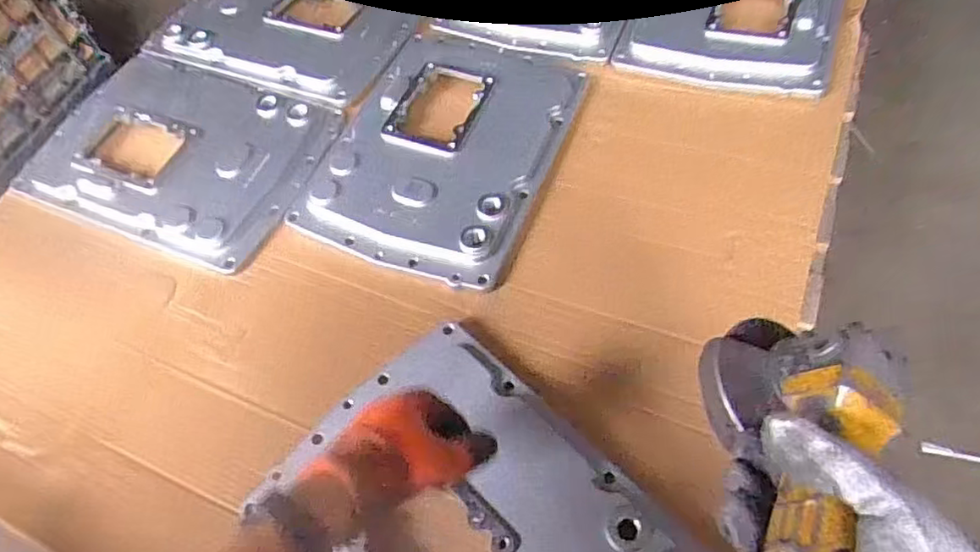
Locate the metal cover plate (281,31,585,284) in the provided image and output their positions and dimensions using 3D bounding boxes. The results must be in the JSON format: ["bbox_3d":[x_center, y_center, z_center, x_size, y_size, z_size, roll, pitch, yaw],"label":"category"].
[{"bbox_3d":[-0.059,-0.172,0.823,0.282,0.043,0.375,16,59,16],"label":"metal cover plate"}]

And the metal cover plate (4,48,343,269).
[{"bbox_3d":[-0.416,-0.168,0.846,0.375,0.033,0.272,17,59,16],"label":"metal cover plate"}]

